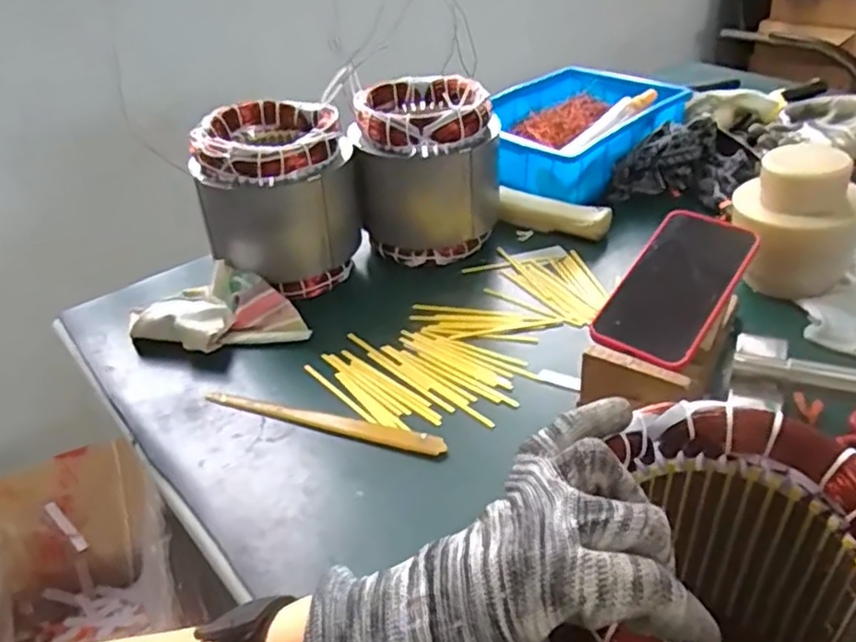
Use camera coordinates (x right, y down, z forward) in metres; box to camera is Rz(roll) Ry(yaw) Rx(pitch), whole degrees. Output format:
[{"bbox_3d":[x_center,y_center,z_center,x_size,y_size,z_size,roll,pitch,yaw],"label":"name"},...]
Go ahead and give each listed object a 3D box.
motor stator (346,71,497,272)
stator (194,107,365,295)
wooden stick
[{"bbox_3d":[-0.002,-0.166,0.754,0.156,0.167,0.136,-1,36,6],"label":"motor stator"},{"bbox_3d":[-0.145,-0.120,0.697,0.147,0.169,0.137,-10,36,-6],"label":"stator"},{"bbox_3d":[-0.086,0.080,0.554,0.207,0.009,0.016,8,38,18],"label":"wooden stick"}]

